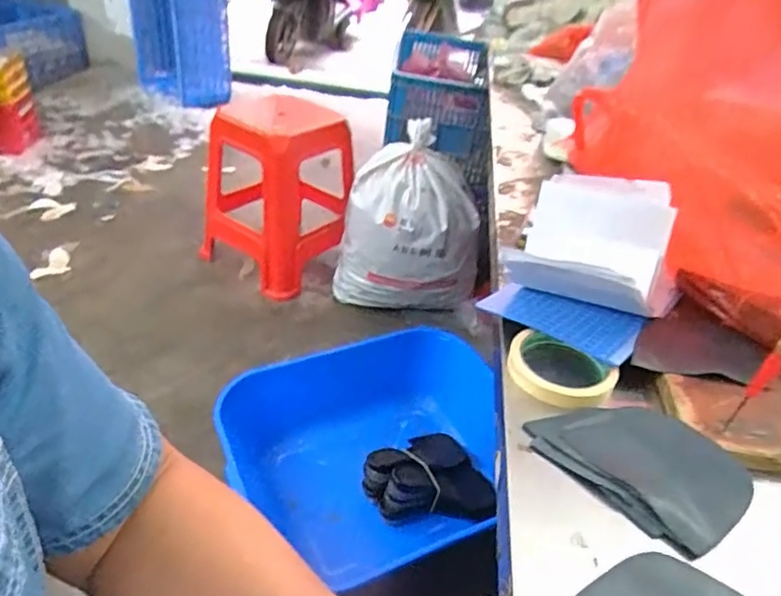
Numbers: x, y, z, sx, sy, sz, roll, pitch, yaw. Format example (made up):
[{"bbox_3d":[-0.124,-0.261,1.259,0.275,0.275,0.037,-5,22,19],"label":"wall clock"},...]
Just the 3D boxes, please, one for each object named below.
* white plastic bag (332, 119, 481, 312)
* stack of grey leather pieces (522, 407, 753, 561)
[{"bbox_3d":[0.044,-0.183,1.686,0.410,0.498,0.213,5,36,-2],"label":"white plastic bag"},{"bbox_3d":[0.188,0.121,0.442,0.144,0.021,0.097,33,43,32],"label":"stack of grey leather pieces"}]

